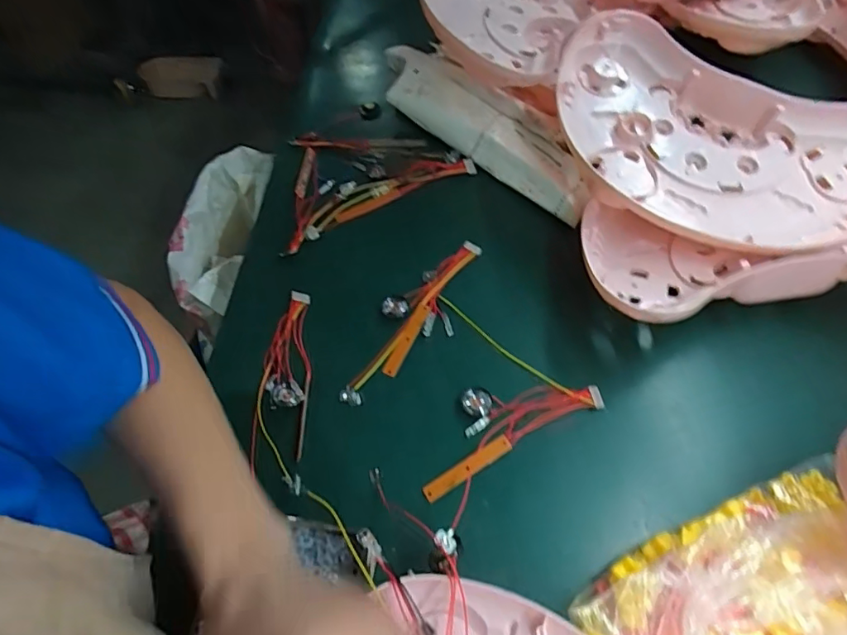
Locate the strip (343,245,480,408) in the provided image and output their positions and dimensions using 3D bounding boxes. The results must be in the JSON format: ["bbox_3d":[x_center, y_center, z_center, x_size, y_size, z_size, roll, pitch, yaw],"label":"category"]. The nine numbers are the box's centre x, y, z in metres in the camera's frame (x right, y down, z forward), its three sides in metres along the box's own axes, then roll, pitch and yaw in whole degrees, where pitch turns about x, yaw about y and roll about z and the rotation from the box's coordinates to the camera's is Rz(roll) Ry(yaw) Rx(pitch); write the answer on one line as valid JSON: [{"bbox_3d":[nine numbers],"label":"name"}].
[{"bbox_3d":[-0.006,-0.001,0.511,0.062,0.013,0.211,36,64,22],"label":"strip"}]

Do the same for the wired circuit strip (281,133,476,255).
[{"bbox_3d":[-0.080,-0.179,0.634,0.225,0.019,0.170,-25,59,-14],"label":"wired circuit strip"}]

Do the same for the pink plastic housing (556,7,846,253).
[{"bbox_3d":[0.282,-0.170,0.518,0.330,0.052,0.219,28,76,11],"label":"pink plastic housing"}]

